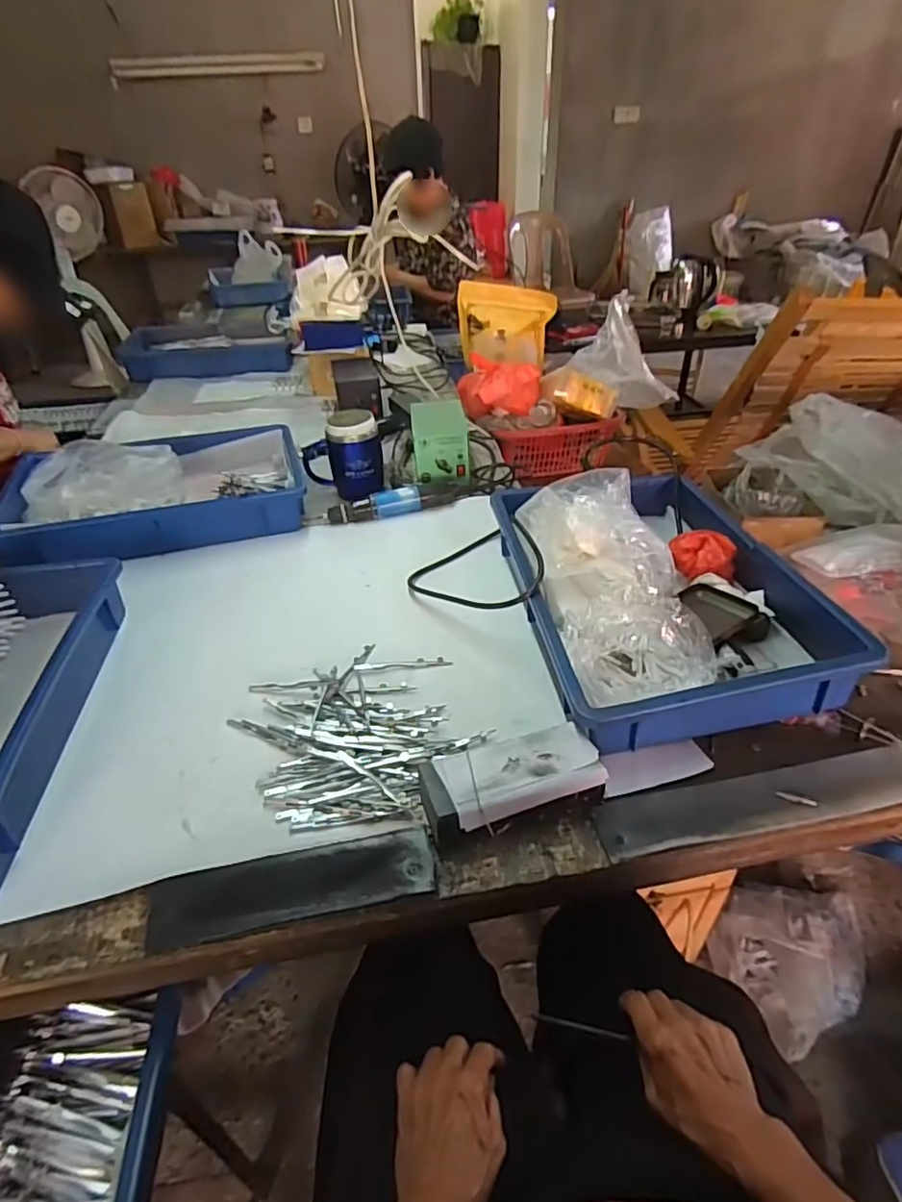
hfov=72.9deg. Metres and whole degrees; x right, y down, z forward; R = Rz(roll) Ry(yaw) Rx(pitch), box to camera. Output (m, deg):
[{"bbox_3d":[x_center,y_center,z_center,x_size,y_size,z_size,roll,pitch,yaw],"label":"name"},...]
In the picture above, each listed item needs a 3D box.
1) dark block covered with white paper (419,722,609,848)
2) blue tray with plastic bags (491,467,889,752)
[{"bbox_3d":[0.052,0.158,0.526,0.148,0.047,0.065,-11,38,-11],"label":"dark block covered with white paper"},{"bbox_3d":[0.222,-0.040,0.702,0.293,0.126,0.421,-8,38,-7],"label":"blue tray with plastic bags"}]

